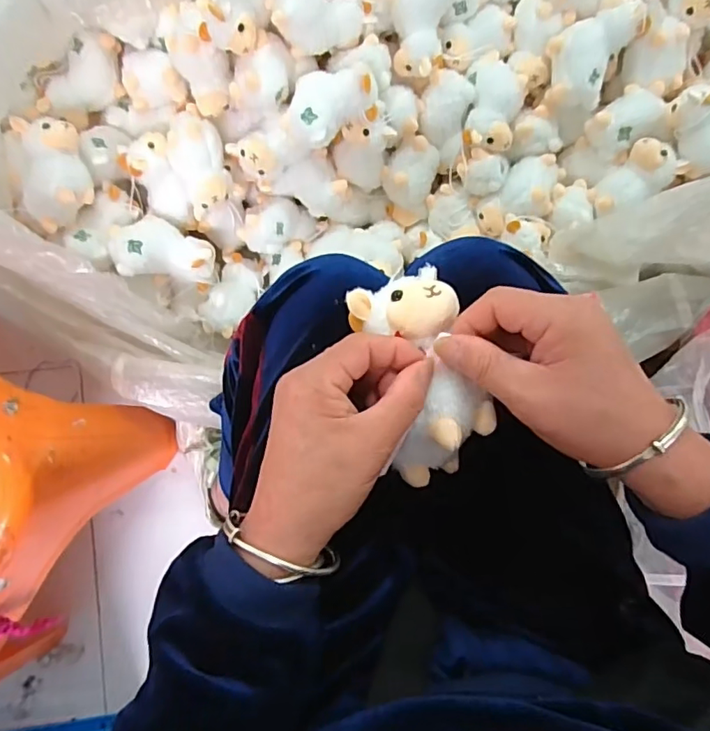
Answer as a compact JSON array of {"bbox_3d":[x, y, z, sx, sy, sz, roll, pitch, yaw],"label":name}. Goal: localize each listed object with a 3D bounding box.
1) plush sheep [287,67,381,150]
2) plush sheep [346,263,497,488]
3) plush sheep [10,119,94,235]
[{"bbox_3d":[-0.029,-0.314,0.633,0.111,0.058,0.077,-31,90,-6],"label":"plush sheep"},{"bbox_3d":[0.043,0.009,0.330,0.061,0.052,0.130,-16,92,-5],"label":"plush sheep"},{"bbox_3d":[-0.359,-0.224,0.638,0.078,0.061,0.115,-8,87,-5],"label":"plush sheep"}]

